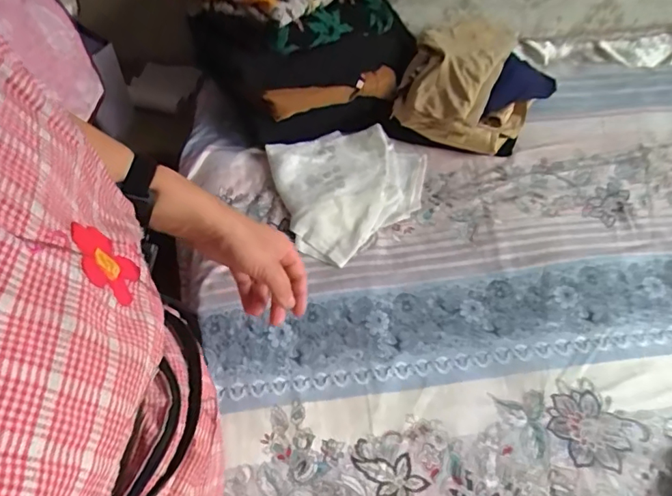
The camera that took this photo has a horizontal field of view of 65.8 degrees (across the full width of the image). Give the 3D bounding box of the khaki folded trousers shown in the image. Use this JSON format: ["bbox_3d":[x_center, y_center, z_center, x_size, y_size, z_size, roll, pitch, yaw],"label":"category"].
[{"bbox_3d":[0.248,-0.312,0.995,0.239,0.123,0.253,14,54,10],"label":"khaki folded trousers"}]

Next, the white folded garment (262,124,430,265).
[{"bbox_3d":[0.037,-0.109,0.915,0.273,0.035,0.276,-15,54,-8],"label":"white folded garment"}]

